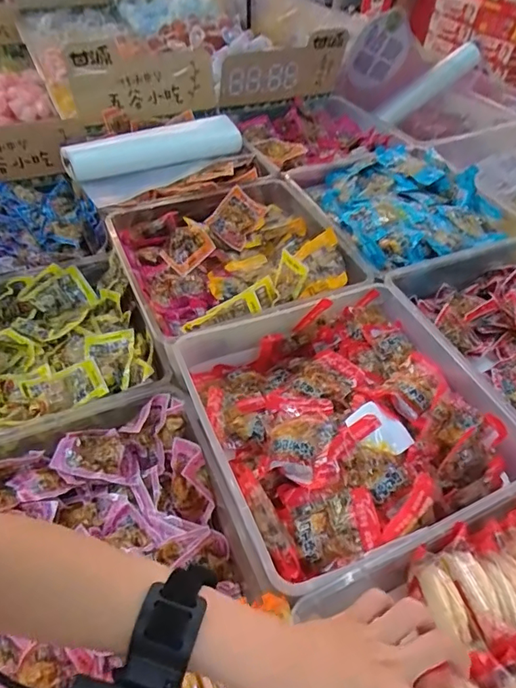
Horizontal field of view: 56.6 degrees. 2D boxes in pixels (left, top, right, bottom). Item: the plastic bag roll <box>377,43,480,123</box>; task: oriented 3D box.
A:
[{"bbox_3d":[0.401,-0.608,1.132,0.261,0.054,0.035,-33,46,10],"label":"plastic bag roll"}]

